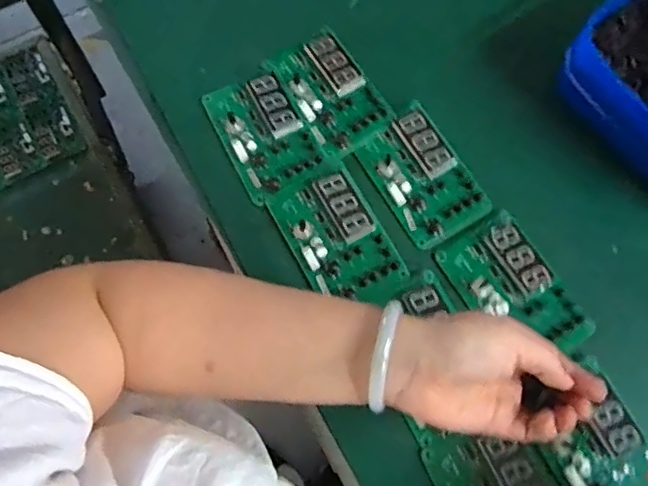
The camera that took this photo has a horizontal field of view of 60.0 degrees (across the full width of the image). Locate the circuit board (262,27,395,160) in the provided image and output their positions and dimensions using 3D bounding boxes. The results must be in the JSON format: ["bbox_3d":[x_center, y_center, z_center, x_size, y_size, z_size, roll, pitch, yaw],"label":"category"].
[{"bbox_3d":[0.002,-0.142,0.518,0.073,0.016,0.126,-34,75,-13],"label":"circuit board"}]

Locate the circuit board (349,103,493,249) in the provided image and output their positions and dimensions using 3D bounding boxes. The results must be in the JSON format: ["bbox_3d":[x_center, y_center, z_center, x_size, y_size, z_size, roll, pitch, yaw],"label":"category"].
[{"bbox_3d":[0.085,-0.059,0.490,0.074,0.016,0.116,-30,74,-11],"label":"circuit board"}]

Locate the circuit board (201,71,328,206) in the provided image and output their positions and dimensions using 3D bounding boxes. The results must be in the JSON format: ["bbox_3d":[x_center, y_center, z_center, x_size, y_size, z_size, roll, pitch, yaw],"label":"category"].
[{"bbox_3d":[-0.056,-0.098,0.509,0.076,0.025,0.110,-31,75,-12],"label":"circuit board"}]

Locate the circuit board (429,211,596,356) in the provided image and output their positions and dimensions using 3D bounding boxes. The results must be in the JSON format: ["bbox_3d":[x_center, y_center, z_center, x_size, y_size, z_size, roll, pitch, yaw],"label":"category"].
[{"bbox_3d":[0.156,0.038,0.458,0.071,0.013,0.123,-33,75,-12],"label":"circuit board"}]

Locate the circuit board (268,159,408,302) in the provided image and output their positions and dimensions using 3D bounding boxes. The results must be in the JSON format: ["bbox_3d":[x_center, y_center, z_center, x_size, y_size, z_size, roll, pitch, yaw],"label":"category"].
[{"bbox_3d":[0.012,-0.007,0.477,0.075,0.022,0.124,-30,74,-11],"label":"circuit board"}]

